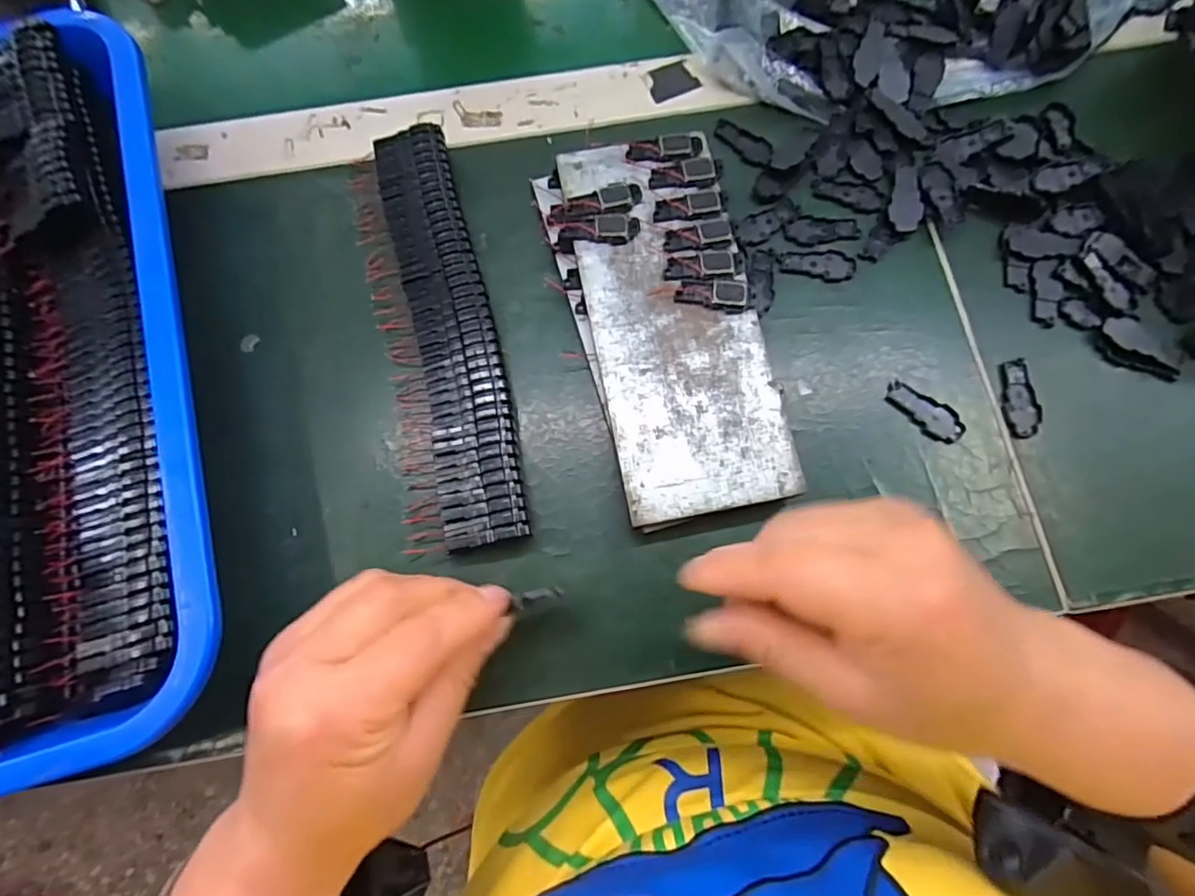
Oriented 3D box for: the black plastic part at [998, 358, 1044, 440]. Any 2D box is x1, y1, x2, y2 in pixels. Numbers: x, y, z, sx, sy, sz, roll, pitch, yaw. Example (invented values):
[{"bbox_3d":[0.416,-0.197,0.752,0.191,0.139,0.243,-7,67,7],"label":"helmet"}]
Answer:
[{"bbox_3d":[0.207,-0.024,0.284,0.017,0.004,0.040,4,76,2],"label":"black plastic part"}]

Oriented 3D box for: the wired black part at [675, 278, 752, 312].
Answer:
[{"bbox_3d":[0.056,-0.075,0.282,0.035,0.005,0.015,6,76,2],"label":"wired black part"}]

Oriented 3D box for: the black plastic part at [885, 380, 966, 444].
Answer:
[{"bbox_3d":[0.159,-0.017,0.282,0.039,0.004,0.018,31,78,8],"label":"black plastic part"}]

